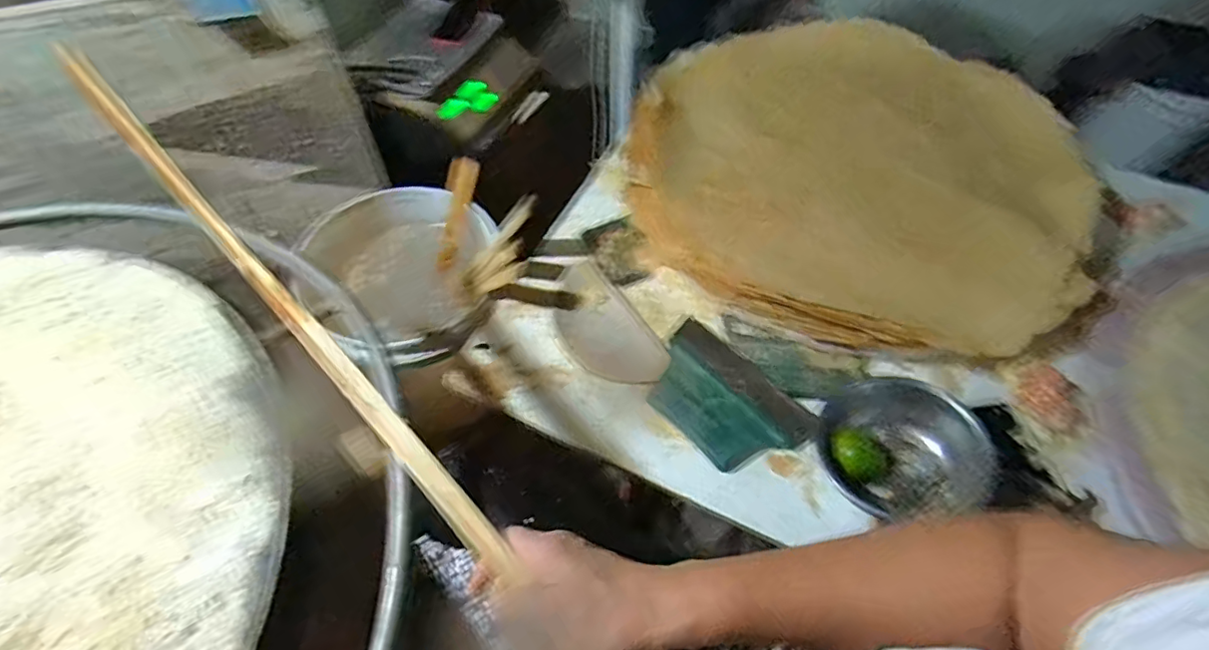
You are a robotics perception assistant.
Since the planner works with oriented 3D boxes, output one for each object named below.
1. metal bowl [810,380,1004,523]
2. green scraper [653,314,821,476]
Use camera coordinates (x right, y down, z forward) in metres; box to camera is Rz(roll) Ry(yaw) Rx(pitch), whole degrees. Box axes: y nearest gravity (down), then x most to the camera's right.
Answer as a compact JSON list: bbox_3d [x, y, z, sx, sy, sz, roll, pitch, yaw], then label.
[{"bbox_3d":[0.319,0.137,0.620,0.170,0.055,0.147,35,64,20],"label":"metal bowl"},{"bbox_3d":[0.140,0.085,0.681,0.128,0.013,0.192,-38,66,-21],"label":"green scraper"}]

